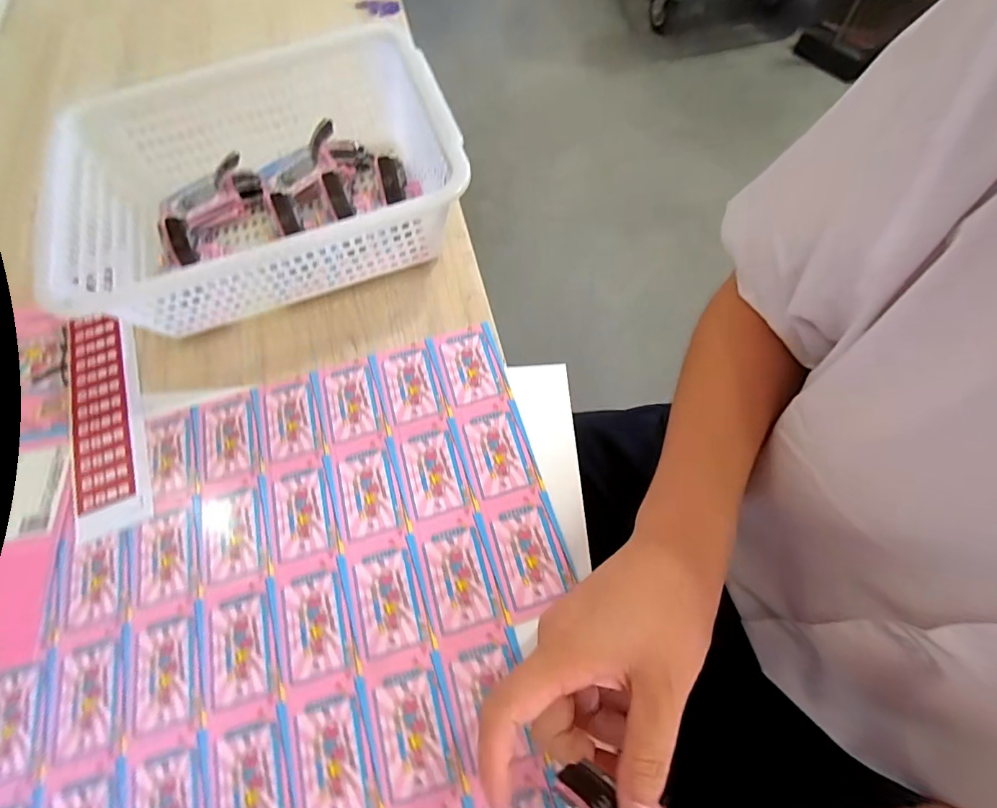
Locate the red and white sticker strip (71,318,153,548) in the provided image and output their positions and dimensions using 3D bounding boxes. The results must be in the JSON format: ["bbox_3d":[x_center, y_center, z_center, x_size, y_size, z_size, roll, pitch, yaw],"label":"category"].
[{"bbox_3d":[-0.358,0.006,0.428,0.063,0.004,0.228,-22,66,-7],"label":"red and white sticker strip"}]

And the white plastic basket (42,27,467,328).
[{"bbox_3d":[-0.219,-0.209,0.458,0.343,0.105,0.254,-19,66,-5],"label":"white plastic basket"}]

